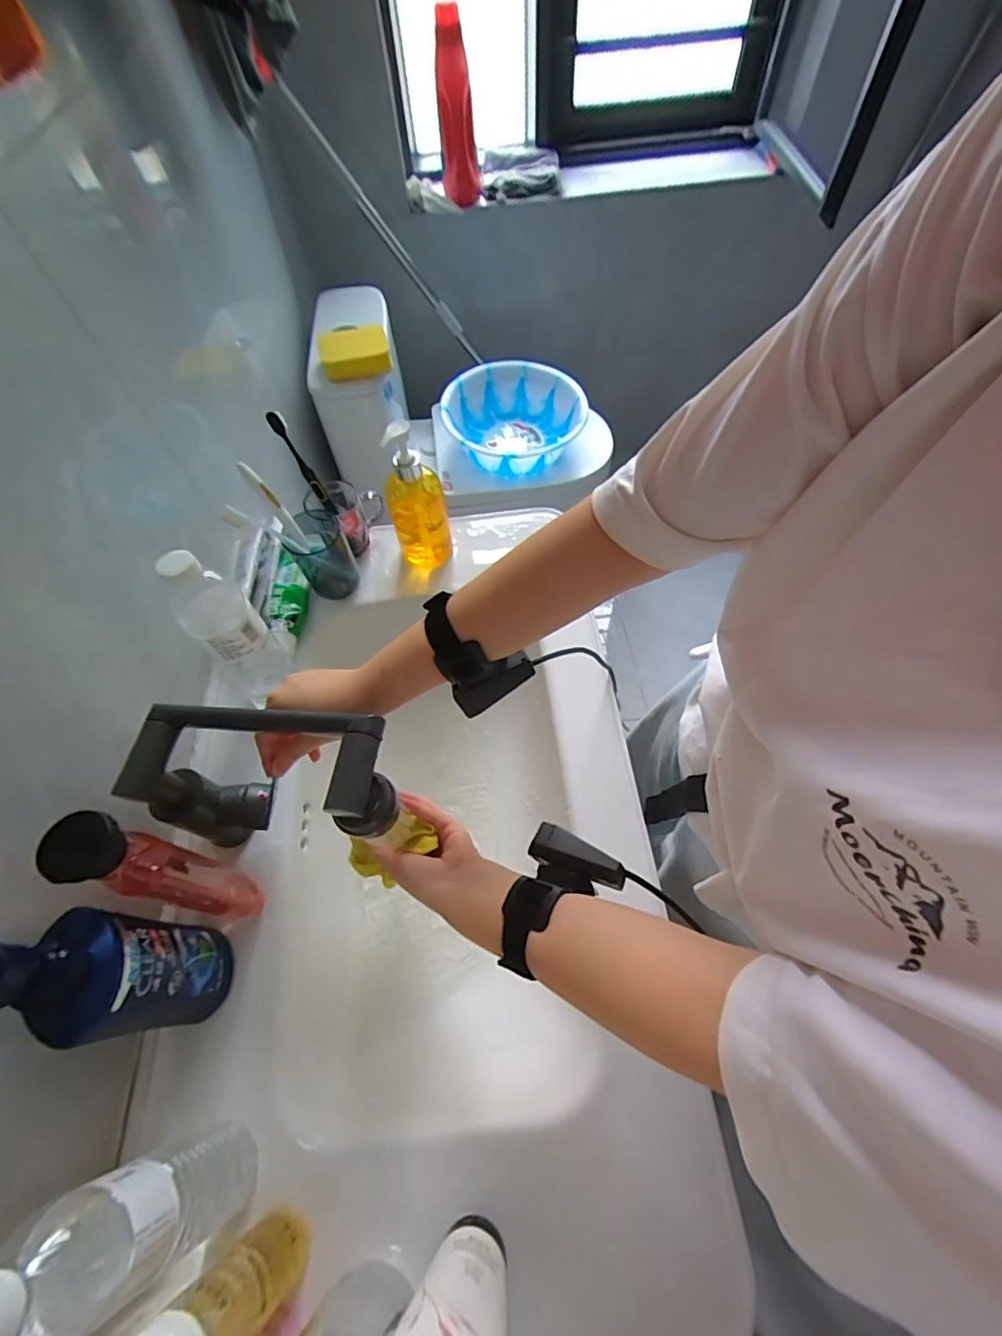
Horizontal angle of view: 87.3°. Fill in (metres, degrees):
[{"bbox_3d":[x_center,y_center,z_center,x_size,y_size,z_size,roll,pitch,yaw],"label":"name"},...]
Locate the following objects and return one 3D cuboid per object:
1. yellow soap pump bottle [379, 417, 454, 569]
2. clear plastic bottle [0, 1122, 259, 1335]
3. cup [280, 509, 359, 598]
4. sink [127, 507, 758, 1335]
[{"bbox_3d":[-0.107,-0.214,0.658,0.073,0.190,0.063,-18,59,-8],"label":"yellow soap pump bottle"},{"bbox_3d":[-0.217,0.333,0.316,0.050,0.222,0.064,-24,60,-11],"label":"clear plastic bottle"},{"bbox_3d":[-0.224,-0.144,0.662,0.069,0.104,0.062,-31,62,-15],"label":"cup"},{"bbox_3d":[-0.065,0.214,0.569,0.420,0.170,0.693,-6,58,0],"label":"sink"}]

